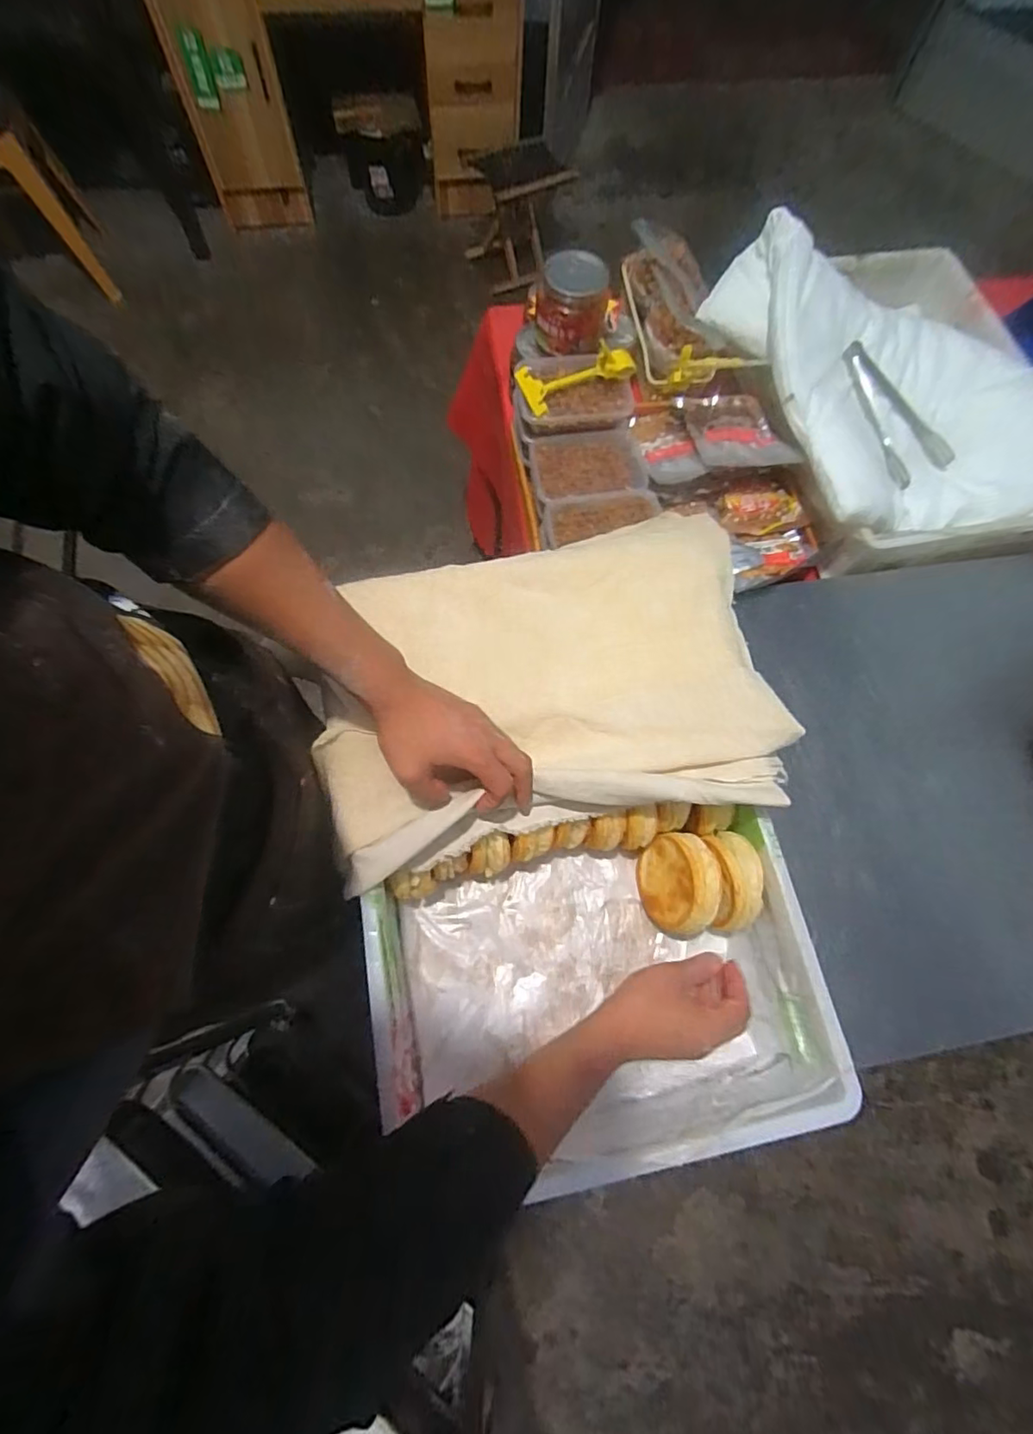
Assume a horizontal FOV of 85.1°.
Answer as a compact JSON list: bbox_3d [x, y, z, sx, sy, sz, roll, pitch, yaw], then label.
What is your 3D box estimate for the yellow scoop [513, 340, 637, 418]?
[{"bbox_3d":[0.087,-0.512,0.835,0.167,0.032,0.075,-26,74,-11],"label":"yellow scoop"}]

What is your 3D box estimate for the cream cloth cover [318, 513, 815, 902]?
[{"bbox_3d":[0.028,-0.044,0.599,0.460,0.040,0.338,-11,71,-4],"label":"cream cloth cover"}]

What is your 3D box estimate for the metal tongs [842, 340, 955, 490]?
[{"bbox_3d":[0.569,-0.462,0.858,0.110,0.026,0.234,-39,94,-13],"label":"metal tongs"}]

